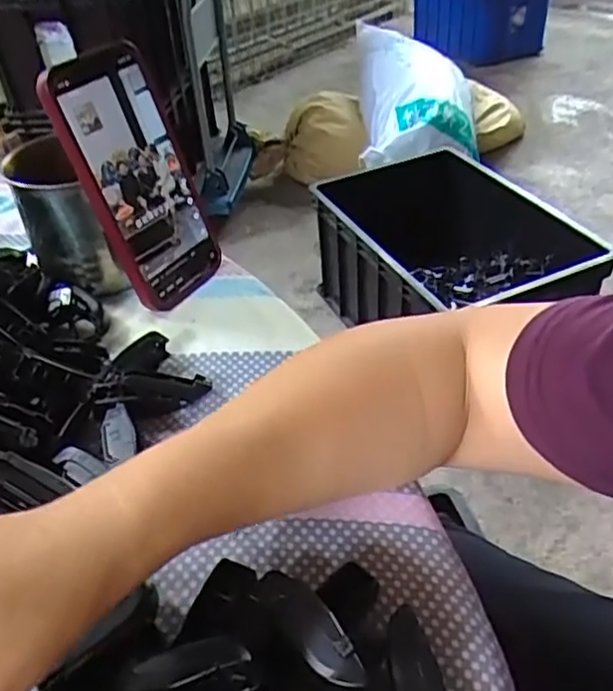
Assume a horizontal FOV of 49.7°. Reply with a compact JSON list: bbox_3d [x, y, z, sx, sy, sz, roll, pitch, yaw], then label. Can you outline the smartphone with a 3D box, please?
[{"bbox_3d":[-0.107,-0.107,0.430,0.015,0.158,0.075,7,36,45],"label":"smartphone"}]

